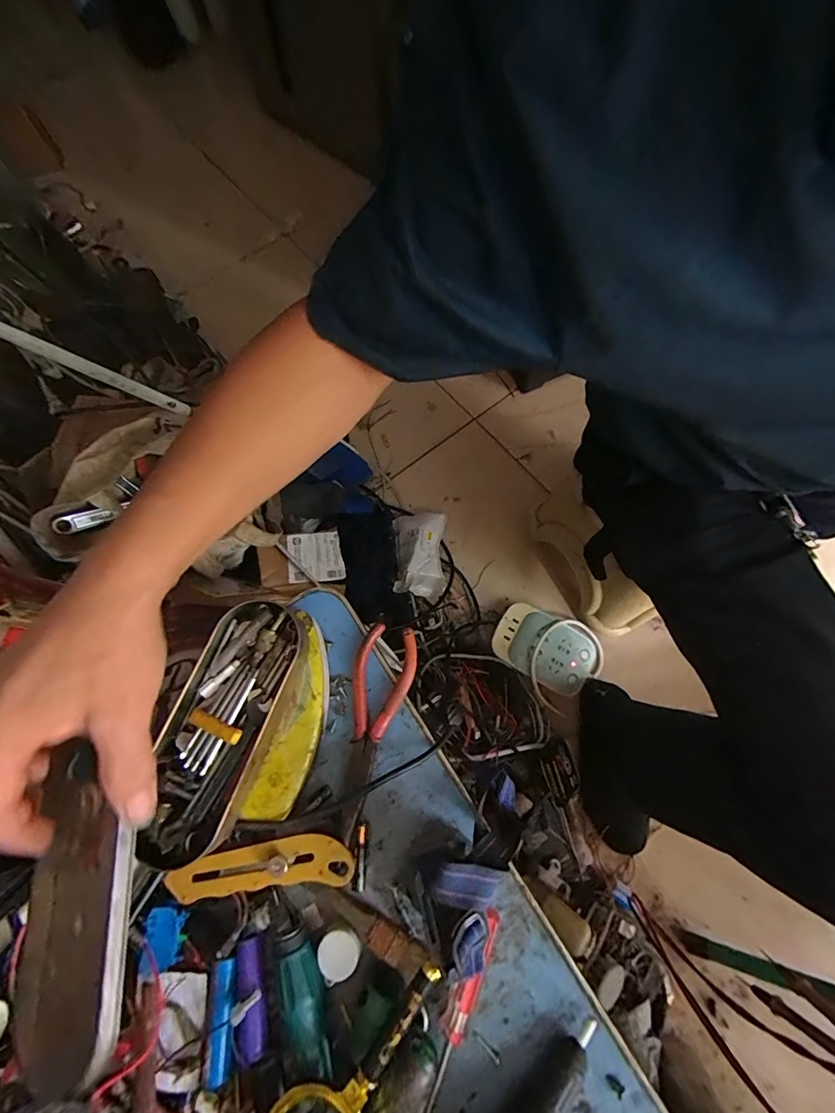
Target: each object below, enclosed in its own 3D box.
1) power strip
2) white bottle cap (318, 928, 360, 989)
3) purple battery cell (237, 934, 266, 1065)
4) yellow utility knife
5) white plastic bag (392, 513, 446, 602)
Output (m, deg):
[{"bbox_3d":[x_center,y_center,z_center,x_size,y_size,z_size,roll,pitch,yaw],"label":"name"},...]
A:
[{"bbox_3d":[0.240,0.169,0.812,0.197,0.045,0.130,25,74,11],"label":"power strip"},{"bbox_3d":[-0.055,0.280,0.312,0.028,0.009,0.027,-1,71,2],"label":"white bottle cap"},{"bbox_3d":[-0.113,0.302,0.306,0.018,0.014,0.065,-11,71,-1],"label":"purple battery cell"},{"bbox_3d":[-0.116,0.231,0.332,0.132,0.017,0.034,-7,71,0],"label":"yellow utility knife"},{"bbox_3d":[0.003,-0.007,0.866,0.104,0.064,0.185,1,71,3],"label":"white plastic bag"}]

